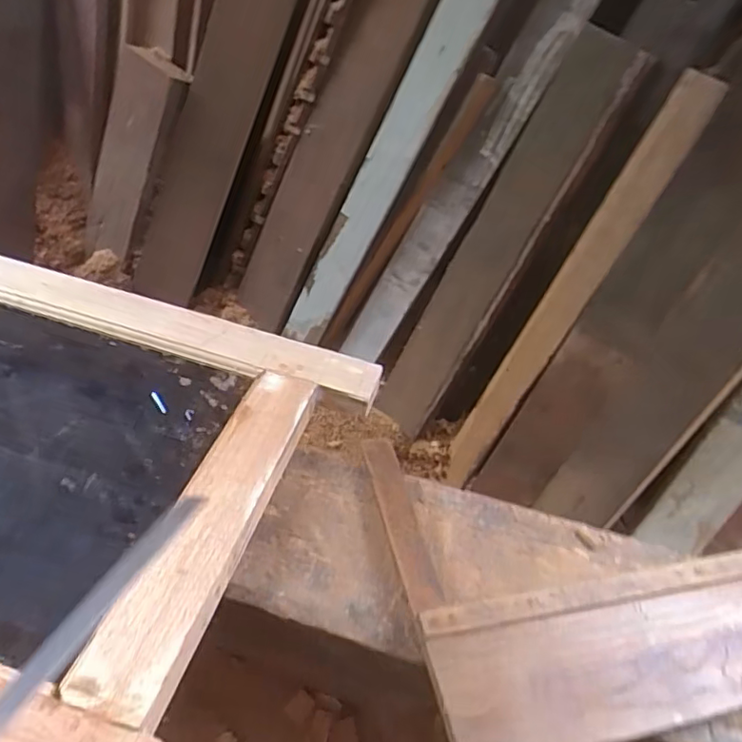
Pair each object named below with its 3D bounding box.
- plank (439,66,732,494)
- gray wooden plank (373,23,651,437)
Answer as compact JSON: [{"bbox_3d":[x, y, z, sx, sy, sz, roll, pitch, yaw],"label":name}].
[{"bbox_3d":[0.314,-0.103,0.985,0.033,0.757,0.072,-5,40,-48],"label":"plank"},{"bbox_3d":[0.204,-0.195,1.024,0.053,0.739,0.106,-3,40,-44],"label":"gray wooden plank"}]

